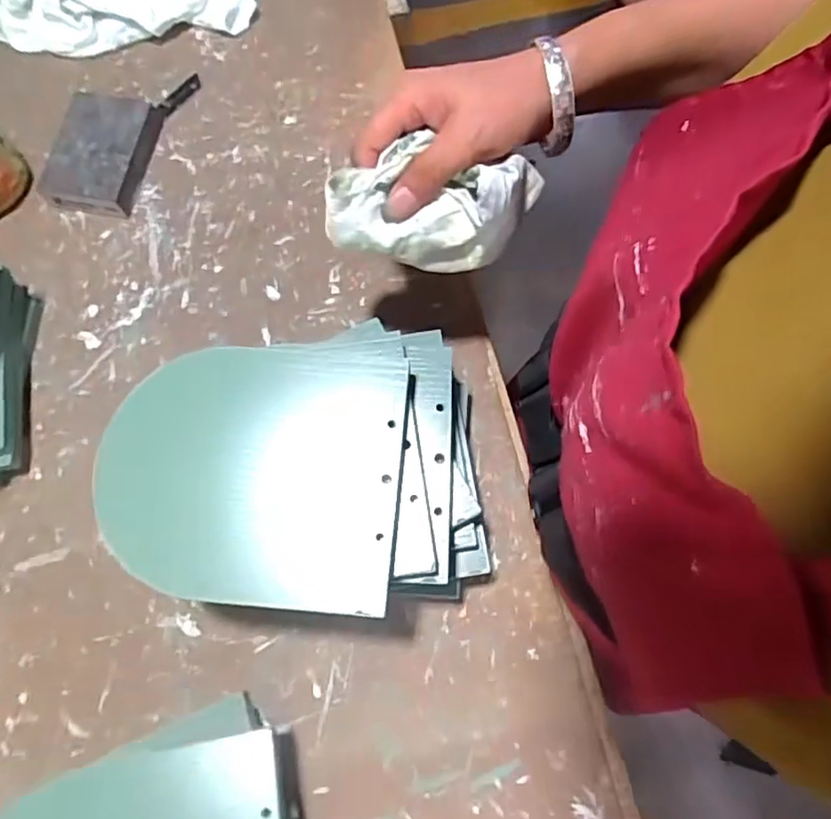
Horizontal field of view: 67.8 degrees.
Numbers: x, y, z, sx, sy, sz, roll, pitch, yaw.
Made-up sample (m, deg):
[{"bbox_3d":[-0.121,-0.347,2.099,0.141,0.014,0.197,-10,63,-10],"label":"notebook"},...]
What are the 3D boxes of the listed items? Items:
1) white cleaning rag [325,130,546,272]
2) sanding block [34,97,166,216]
[{"bbox_3d":[0.010,-0.119,0.353,0.113,0.062,0.058,10,73,5],"label":"white cleaning rag"},{"bbox_3d":[-0.261,-0.214,0.518,0.071,0.028,0.103,12,74,6],"label":"sanding block"}]

